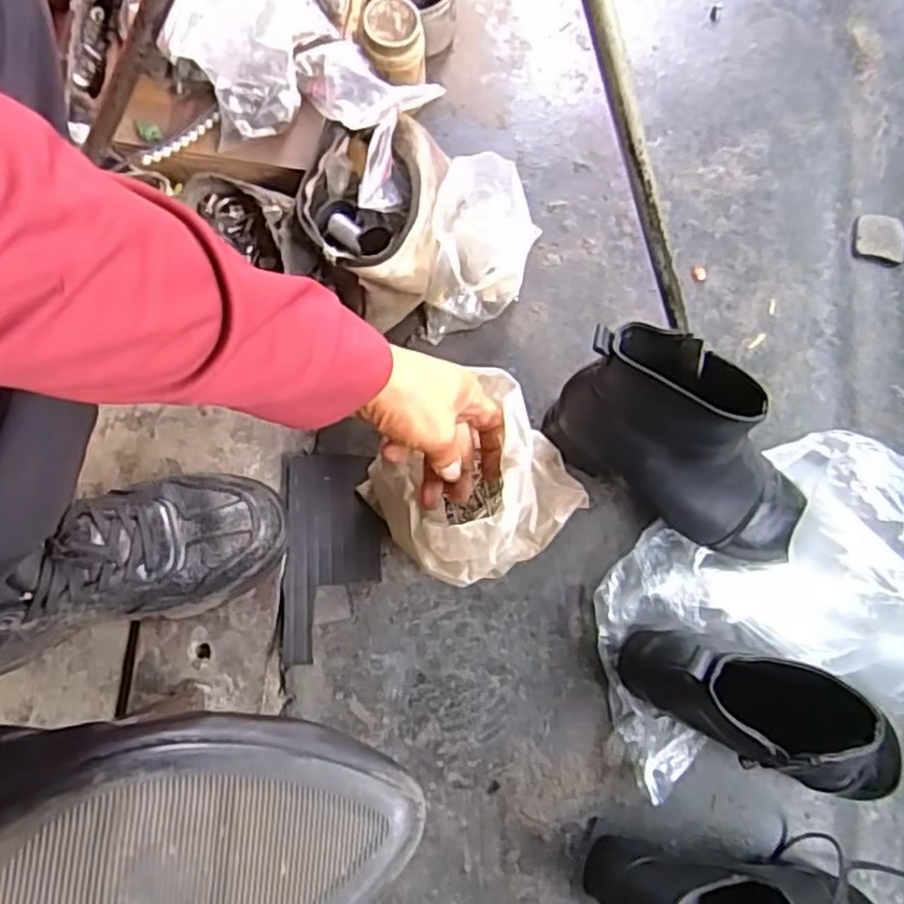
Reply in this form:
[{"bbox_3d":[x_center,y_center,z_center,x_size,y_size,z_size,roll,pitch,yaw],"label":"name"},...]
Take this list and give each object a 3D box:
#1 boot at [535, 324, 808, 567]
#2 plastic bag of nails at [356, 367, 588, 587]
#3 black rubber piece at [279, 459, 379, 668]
[{"bbox_3d":[0.182,0.000,0.549,0.213,0.153,0.089,33,79,4],"label":"boot"},{"bbox_3d":[0.019,0.024,0.535,0.138,0.106,0.119,-36,80,-7],"label":"plastic bag of nails"},{"bbox_3d":[-0.096,0.082,0.592,0.076,0.010,0.161,-1,78,-4],"label":"black rubber piece"}]

